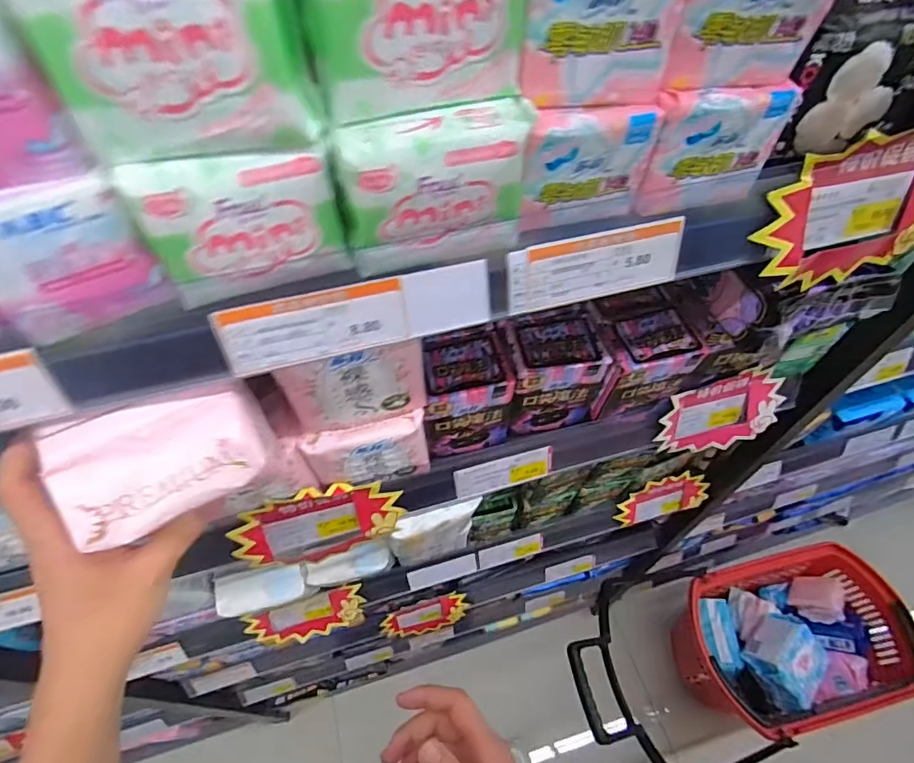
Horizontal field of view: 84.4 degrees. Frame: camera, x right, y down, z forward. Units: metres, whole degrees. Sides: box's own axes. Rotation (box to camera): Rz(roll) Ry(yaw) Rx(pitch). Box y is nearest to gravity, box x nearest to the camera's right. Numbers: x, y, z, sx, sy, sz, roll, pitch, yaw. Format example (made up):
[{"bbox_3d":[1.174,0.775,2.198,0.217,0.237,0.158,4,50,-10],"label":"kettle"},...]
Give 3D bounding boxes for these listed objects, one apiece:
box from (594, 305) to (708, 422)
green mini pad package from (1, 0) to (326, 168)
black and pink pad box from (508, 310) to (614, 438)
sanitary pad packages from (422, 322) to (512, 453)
[{"bbox_3d":[0.168,-0.014,0.471,0.081,0.088,0.056,-13,55,-9],"label":"box"},{"bbox_3d":[-0.102,-0.125,0.183,0.088,0.069,0.037,-4,54,-3],"label":"green mini pad package"},{"bbox_3d":[0.084,-0.009,0.474,0.083,0.100,0.065,-10,55,-7],"label":"black and pink pad box"},{"bbox_3d":[0.006,0.010,0.460,0.074,0.103,0.068,-9,55,-7],"label":"sanitary pad packages"}]

